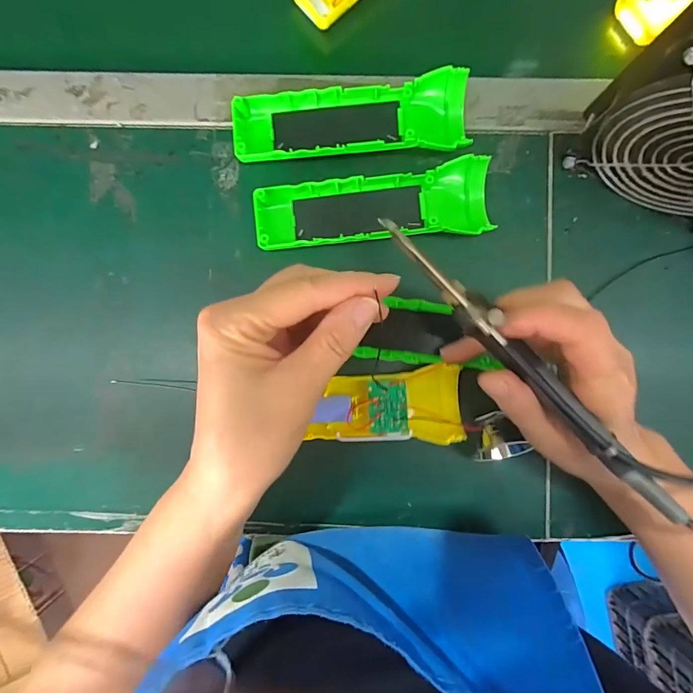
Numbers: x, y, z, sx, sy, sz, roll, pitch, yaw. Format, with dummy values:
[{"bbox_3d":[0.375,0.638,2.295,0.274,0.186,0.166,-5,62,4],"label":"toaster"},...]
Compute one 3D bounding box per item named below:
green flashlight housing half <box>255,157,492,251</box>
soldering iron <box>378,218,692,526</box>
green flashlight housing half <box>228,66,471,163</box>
[{"bbox_3d":[0.019,-0.096,0.279,0.161,0.023,0.046,-8,90,0],"label":"green flashlight housing half"},{"bbox_3d":[0.086,0.006,0.199,0.022,0.031,0.198,-42,81,0],"label":"soldering iron"},{"bbox_3d":[0.003,-0.155,0.278,0.160,0.026,0.050,-5,90,0],"label":"green flashlight housing half"}]

